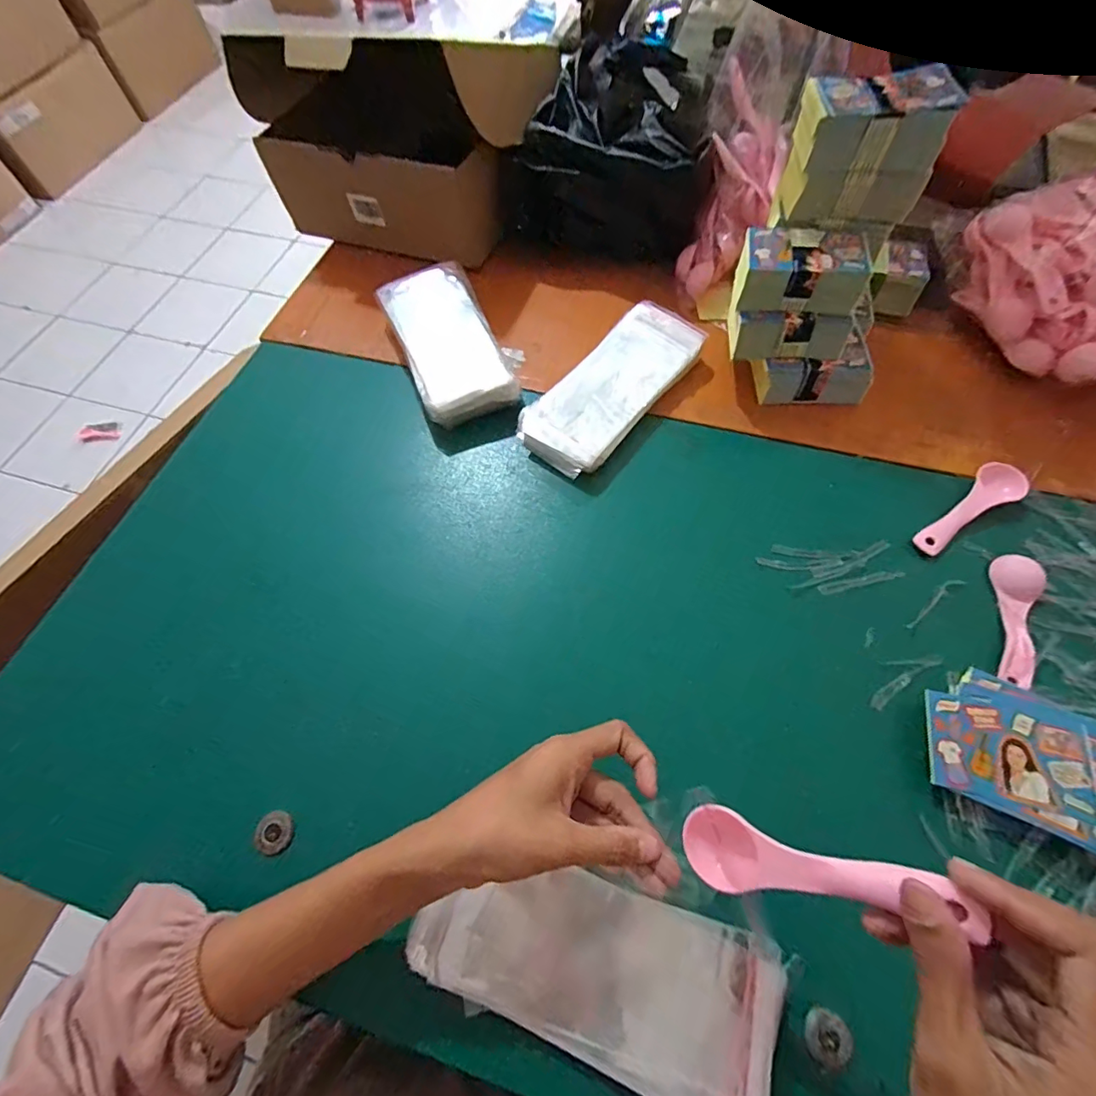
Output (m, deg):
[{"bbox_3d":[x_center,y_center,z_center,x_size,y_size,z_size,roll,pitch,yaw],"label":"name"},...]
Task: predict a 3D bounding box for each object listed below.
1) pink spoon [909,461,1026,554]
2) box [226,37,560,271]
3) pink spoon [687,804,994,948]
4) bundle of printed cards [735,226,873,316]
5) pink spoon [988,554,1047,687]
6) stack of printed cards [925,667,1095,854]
[{"bbox_3d":[0.342,-0.034,0.417,0.106,0.016,0.034,-31,66,-13],"label":"pink spoon"},{"bbox_3d":[-0.156,-0.452,0.555,0.262,0.165,0.182,24,66,13],"label":"box"},{"bbox_3d":[0.112,0.137,0.218,0.109,0.010,0.033,-7,58,36],"label":"pink spoon"},{"bbox_3d":[0.208,-0.233,0.426,0.095,0.036,0.064,10,64,7],"label":"bundle of printed cards"},{"bbox_3d":[0.348,0.052,0.382,0.032,0.012,0.106,24,66,13],"label":"pink spoon"},{"bbox_3d":[0.308,0.131,0.331,0.116,0.021,0.089,23,66,13],"label":"stack of printed cards"}]

